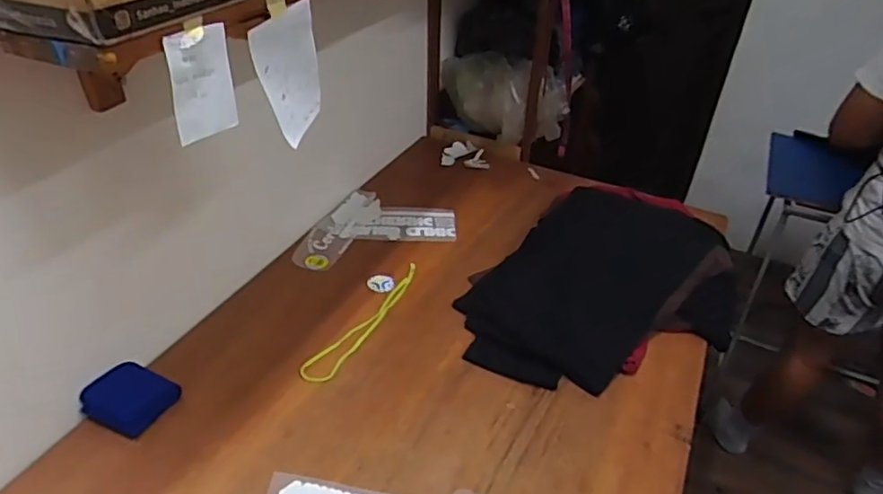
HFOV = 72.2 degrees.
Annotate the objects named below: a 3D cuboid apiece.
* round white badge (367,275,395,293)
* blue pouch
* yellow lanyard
[{"bbox_3d":[-0.130,0.077,1.296,0.055,0.009,0.048,-5,37,-9],"label":"round white badge"},{"bbox_3d":[-0.515,0.247,1.004,0.114,0.045,0.112,19,40,20],"label":"blue pouch"},{"bbox_3d":[-0.140,0.142,1.204,0.059,0.010,0.380,20,40,23],"label":"yellow lanyard"}]

